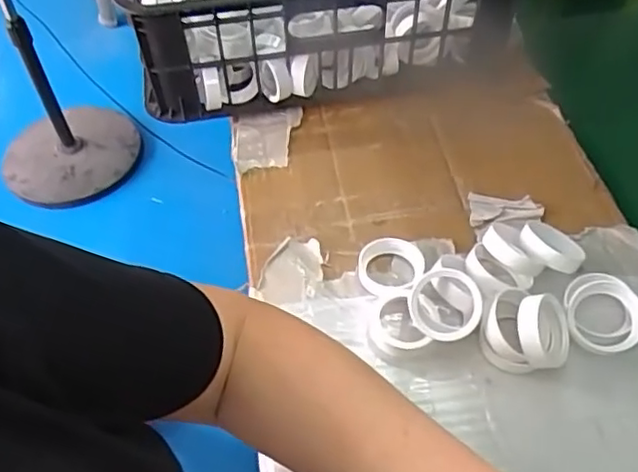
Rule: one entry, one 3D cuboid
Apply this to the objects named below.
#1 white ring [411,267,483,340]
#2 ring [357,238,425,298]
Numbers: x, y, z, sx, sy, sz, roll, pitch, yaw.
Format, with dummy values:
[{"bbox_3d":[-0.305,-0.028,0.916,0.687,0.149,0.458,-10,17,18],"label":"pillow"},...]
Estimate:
[{"bbox_3d":[0.093,0.051,0.460,0.051,0.012,0.052,36,96,15],"label":"white ring"},{"bbox_3d":[0.060,0.026,0.520,0.054,0.017,0.057,-1,51,1],"label":"ring"}]

